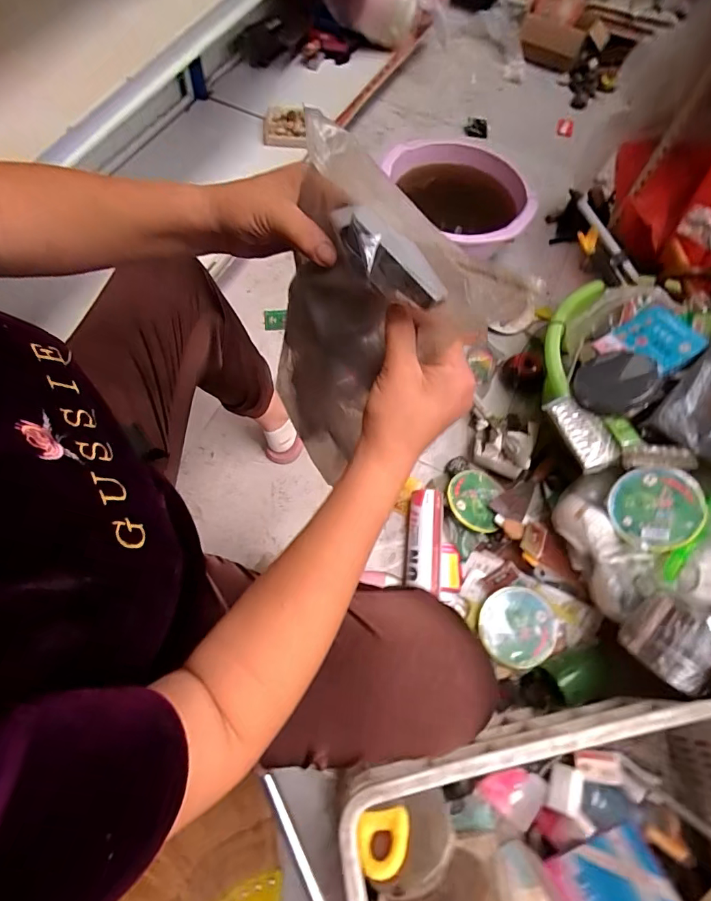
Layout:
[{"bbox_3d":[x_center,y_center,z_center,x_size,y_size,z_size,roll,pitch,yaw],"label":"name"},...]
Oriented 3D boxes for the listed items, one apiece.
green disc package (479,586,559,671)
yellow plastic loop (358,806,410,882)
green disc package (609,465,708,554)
[{"bbox_3d":[0.299,0.324,0.844,0.140,0.021,0.131,-35,72,-17],"label":"green disc package"},{"bbox_3d":[0.036,0.482,0.559,0.062,0.016,0.065,-8,35,6],"label":"yellow plastic loop"},{"bbox_3d":[0.511,0.100,0.776,0.136,0.020,0.134,8,92,26],"label":"green disc package"}]

